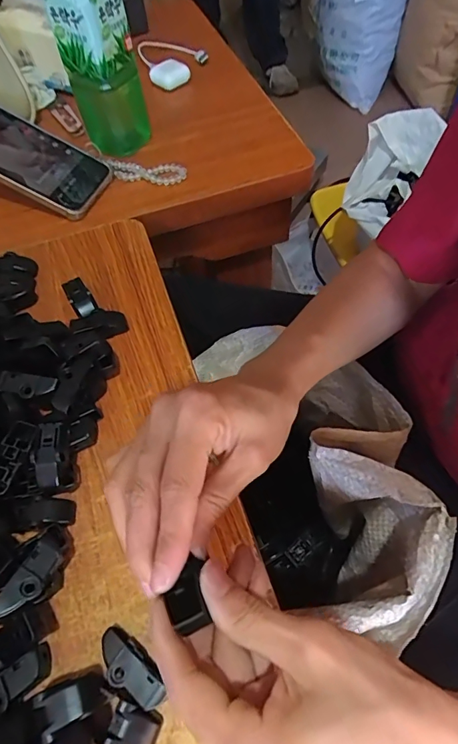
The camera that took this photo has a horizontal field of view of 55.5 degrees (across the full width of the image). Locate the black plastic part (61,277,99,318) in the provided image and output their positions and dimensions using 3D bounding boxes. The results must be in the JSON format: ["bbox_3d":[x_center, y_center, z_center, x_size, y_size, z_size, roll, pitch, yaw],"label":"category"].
[{"bbox_3d":[-0.131,-0.066,0.381,0.020,0.016,0.032,-27,61,-13],"label":"black plastic part"}]

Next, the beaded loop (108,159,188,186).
[{"bbox_3d":[-0.089,-0.219,0.474,0.084,0.013,0.028,-1,59,3],"label":"beaded loop"}]

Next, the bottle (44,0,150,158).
[{"bbox_3d":[-0.132,-0.327,0.431,0.070,0.206,0.070,-12,59,-4],"label":"bottle"}]

